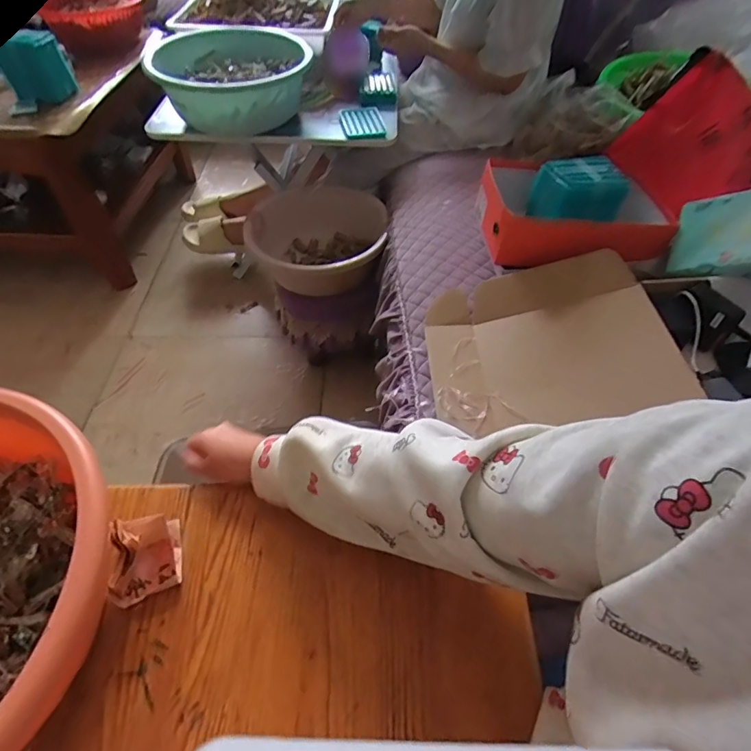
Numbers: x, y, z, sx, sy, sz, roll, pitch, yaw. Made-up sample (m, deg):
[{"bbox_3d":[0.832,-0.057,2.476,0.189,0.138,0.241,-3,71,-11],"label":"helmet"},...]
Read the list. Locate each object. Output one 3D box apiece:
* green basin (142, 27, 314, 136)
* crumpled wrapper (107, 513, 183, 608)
[{"bbox_3d":[-0.343,-0.678,1.116,0.315,0.159,0.315,0,52,0],"label":"green basin"},{"bbox_3d":[-0.225,0.176,0.460,0.057,0.038,0.070,-12,53,-10],"label":"crumpled wrapper"}]

